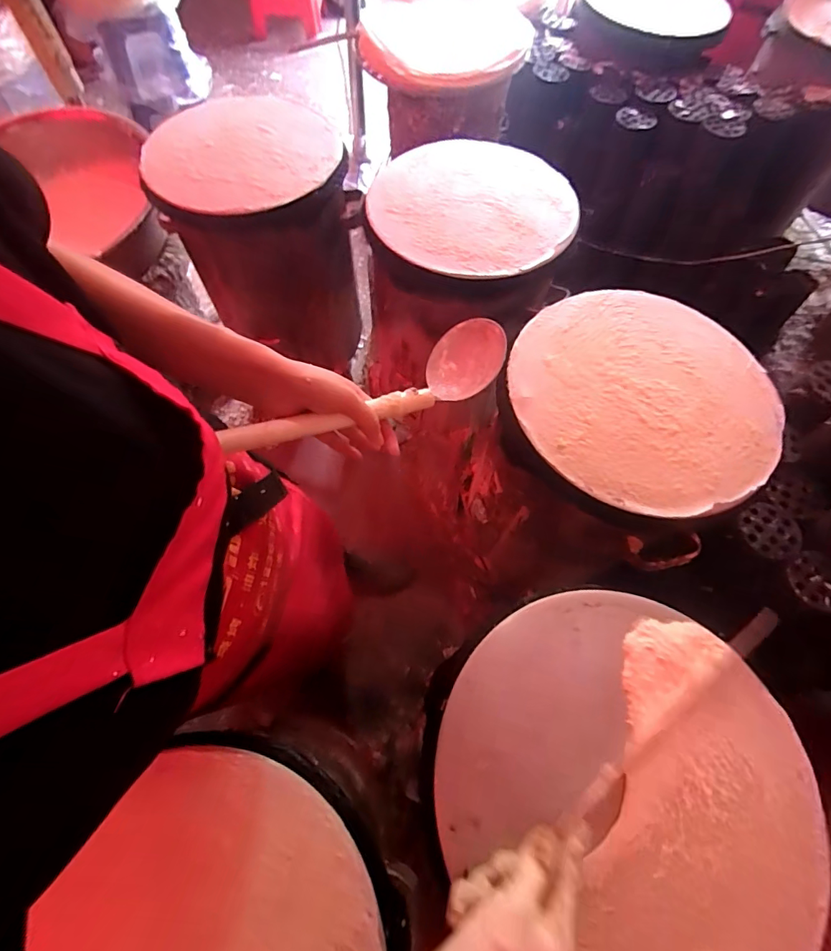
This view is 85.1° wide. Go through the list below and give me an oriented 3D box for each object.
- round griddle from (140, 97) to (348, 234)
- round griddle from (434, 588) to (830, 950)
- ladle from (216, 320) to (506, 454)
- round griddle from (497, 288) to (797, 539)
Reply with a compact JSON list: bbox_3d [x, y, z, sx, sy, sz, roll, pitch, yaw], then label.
[{"bbox_3d":[-0.326,-0.616,0.883,0.371,0.063,0.358,1,65,-3],"label":"round griddle"},{"bbox_3d":[0.210,0.299,0.443,0.341,0.023,0.365,-30,70,-16],"label":"round griddle"},{"bbox_3d":[-0.036,-0.083,0.436,0.294,0.067,0.076,-26,69,-28],"label":"ladle"},{"bbox_3d":[0.321,-0.110,0.653,0.356,0.058,0.363,1,65,-3],"label":"round griddle"}]

